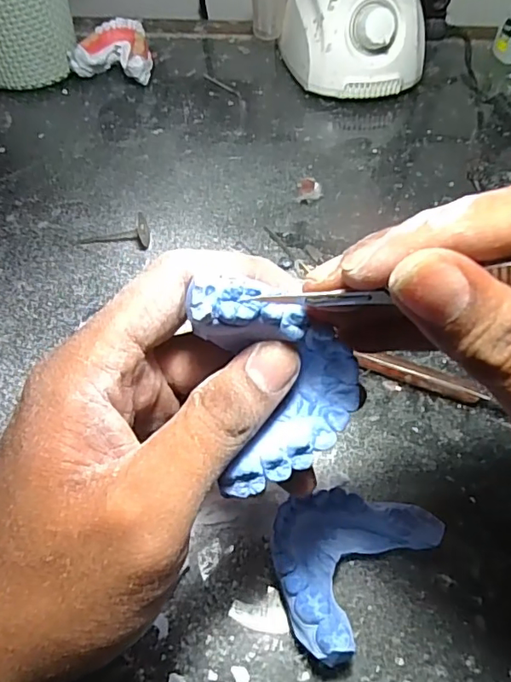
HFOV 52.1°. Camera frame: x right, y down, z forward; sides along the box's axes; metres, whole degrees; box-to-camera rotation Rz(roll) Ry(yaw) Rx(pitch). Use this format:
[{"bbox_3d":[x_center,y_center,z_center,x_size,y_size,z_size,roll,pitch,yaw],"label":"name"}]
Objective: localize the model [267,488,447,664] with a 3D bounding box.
[{"bbox_3d":[0.035,0.088,0.216,0.068,0.023,0.050,-38,63,-25],"label":"model"}]

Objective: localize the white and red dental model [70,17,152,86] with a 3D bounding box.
[{"bbox_3d":[-0.119,-0.246,0.448,0.061,0.034,0.052,7,54,4],"label":"white and red dental model"}]

